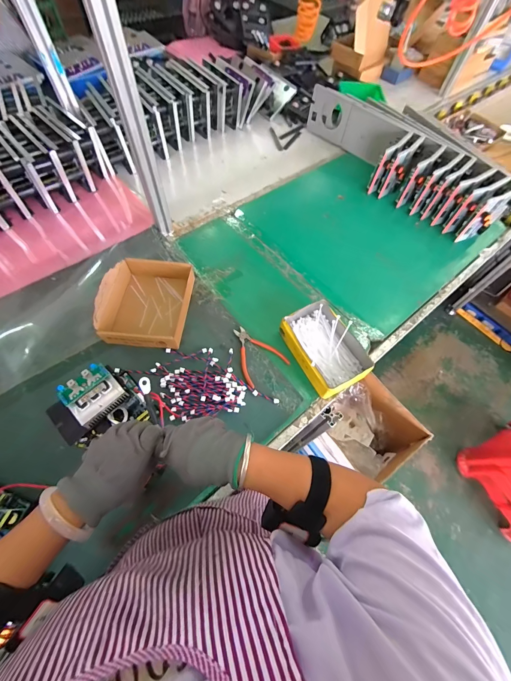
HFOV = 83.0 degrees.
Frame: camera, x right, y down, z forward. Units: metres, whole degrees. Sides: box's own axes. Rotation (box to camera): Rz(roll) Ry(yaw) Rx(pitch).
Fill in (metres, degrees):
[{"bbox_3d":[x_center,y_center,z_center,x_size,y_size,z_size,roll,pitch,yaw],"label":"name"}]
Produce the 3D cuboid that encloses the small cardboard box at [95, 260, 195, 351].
[{"bbox_3d":[-0.251,-0.094,0.680,0.180,0.075,0.225,5,61,1],"label":"small cardboard box"}]

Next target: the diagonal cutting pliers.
[{"bbox_3d":[-0.004,0.024,0.671,0.110,0.007,0.142,-31,66,-17],"label":"diagonal cutting pliers"}]

